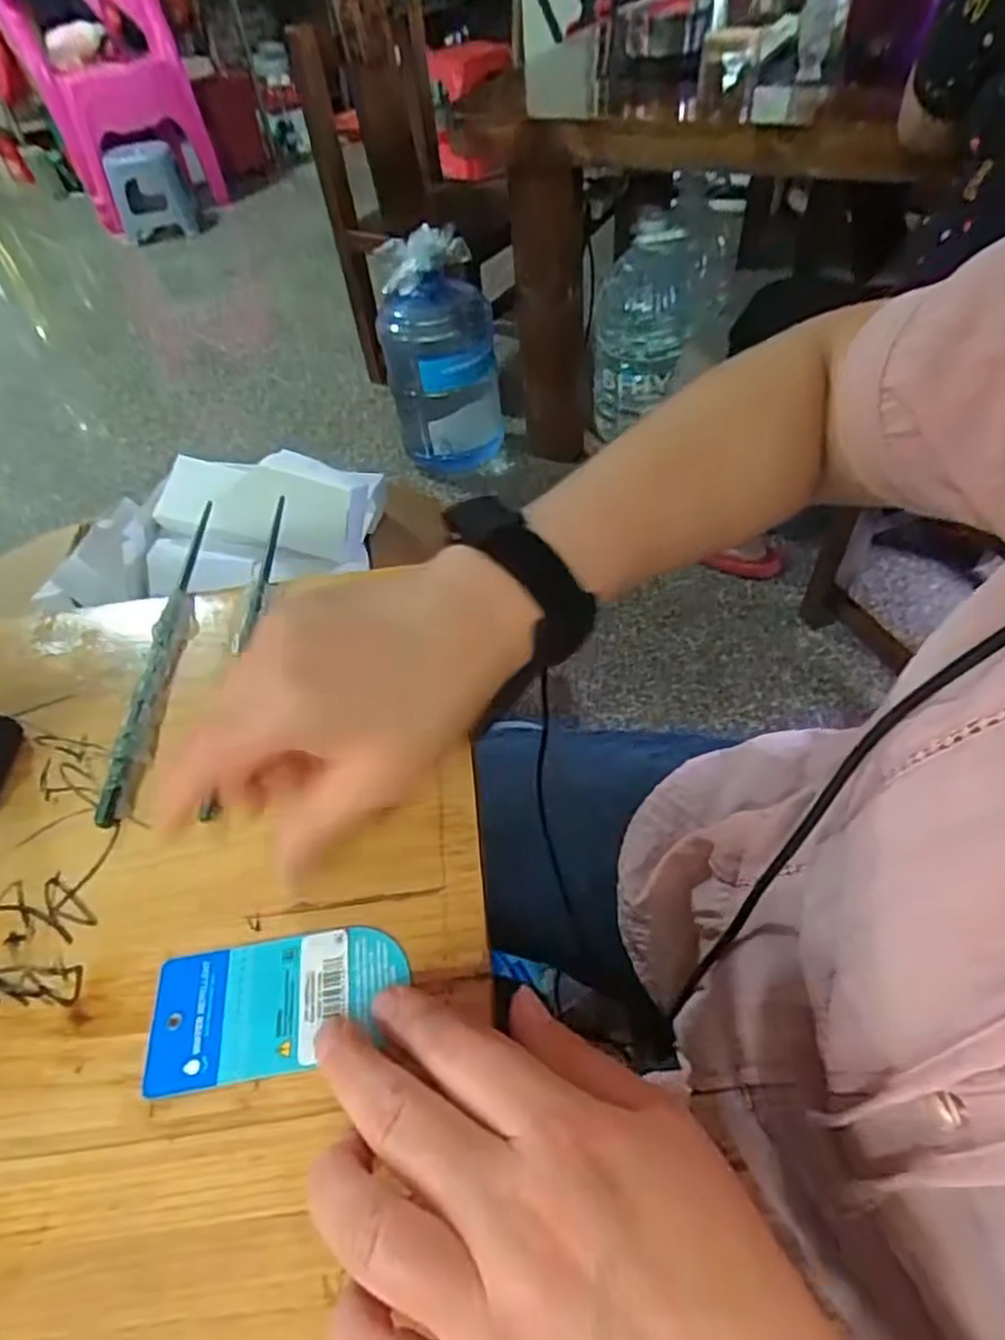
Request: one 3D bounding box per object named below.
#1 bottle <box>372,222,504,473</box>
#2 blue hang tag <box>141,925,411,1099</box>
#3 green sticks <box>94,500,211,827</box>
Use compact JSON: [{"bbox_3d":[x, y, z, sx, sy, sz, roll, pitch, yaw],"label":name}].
[{"bbox_3d":[-0.142,-0.738,1.648,0.246,0.478,0.223,-5,50,2],"label":"bottle"},{"bbox_3d":[-0.082,0.122,0.256,0.092,0.004,0.046,-10,51,-2],"label":"blue hang tag"},{"bbox_3d":[-0.180,-0.018,0.380,0.017,0.009,0.222,-5,50,2],"label":"green sticks"}]

